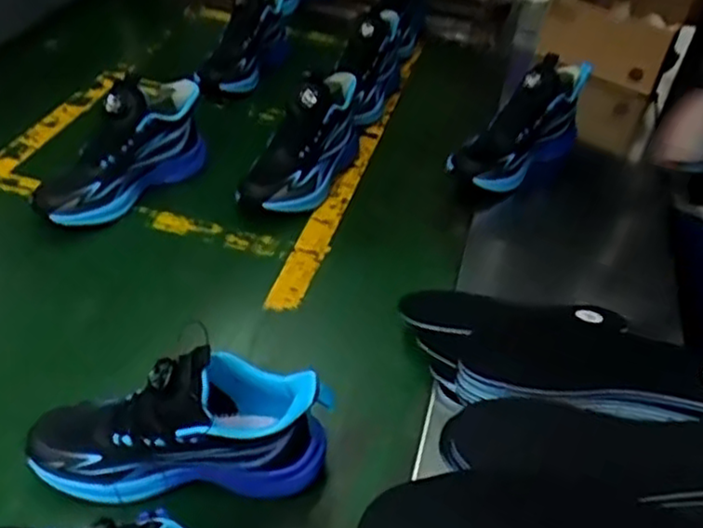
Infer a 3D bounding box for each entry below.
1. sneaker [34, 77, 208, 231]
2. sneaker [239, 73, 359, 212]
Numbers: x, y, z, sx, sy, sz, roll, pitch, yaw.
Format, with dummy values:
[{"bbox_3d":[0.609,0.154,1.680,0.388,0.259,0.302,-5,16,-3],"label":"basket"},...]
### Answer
[{"bbox_3d":[-0.273,-0.136,0.873,0.085,0.130,0.252,26,45,17],"label":"sneaker"},{"bbox_3d":[-0.058,-0.158,0.912,0.096,0.124,0.260,17,43,7],"label":"sneaker"}]

